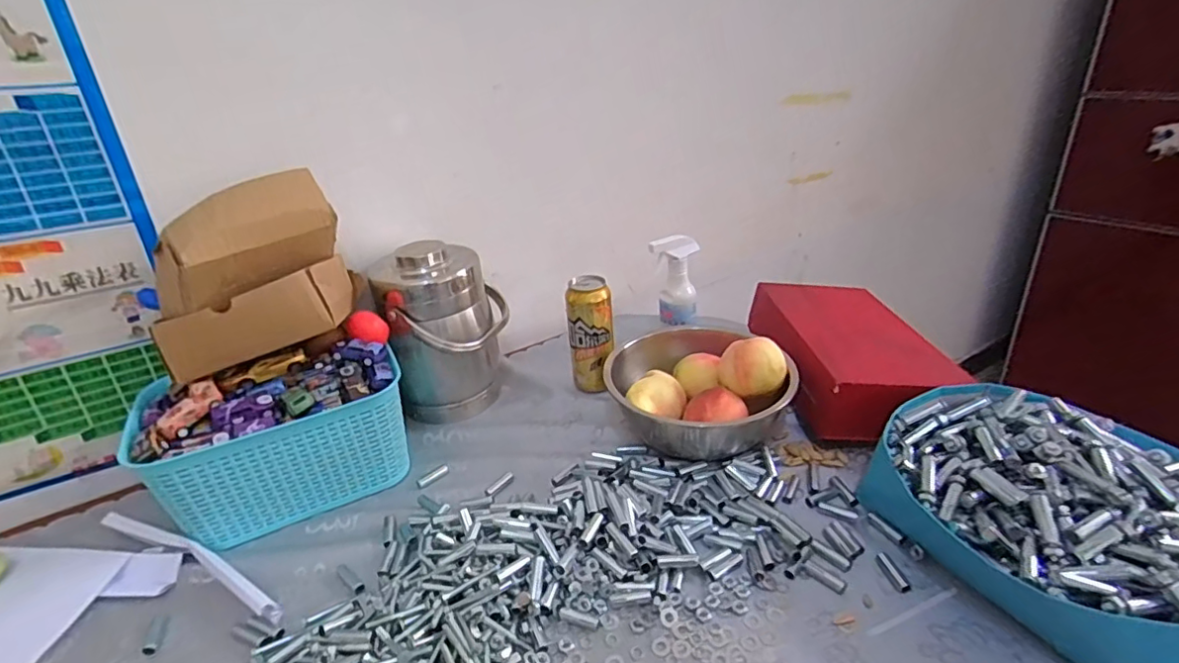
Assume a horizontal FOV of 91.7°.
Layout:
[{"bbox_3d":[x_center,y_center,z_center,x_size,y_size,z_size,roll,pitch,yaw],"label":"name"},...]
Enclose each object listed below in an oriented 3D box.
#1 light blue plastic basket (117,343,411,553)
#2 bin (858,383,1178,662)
[{"bbox_3d":[-0.363,0.126,0.688,0.277,0.135,0.156,-17,30,-23],"label":"light blue plastic basket"},{"bbox_3d":[0.427,0.163,0.526,0.251,0.111,0.287,-17,30,-24],"label":"bin"}]

